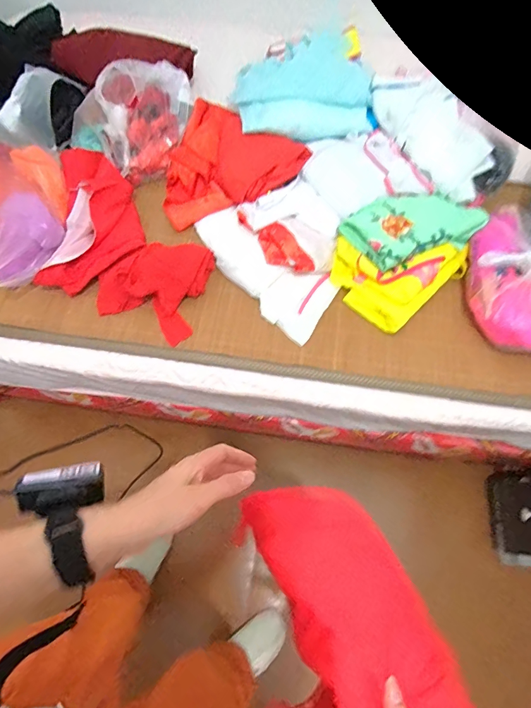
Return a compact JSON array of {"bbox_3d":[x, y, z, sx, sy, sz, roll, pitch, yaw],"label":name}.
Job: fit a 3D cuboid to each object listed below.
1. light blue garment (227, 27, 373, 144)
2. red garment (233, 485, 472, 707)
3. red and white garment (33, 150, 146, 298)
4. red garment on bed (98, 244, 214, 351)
[{"bbox_3d":[0.089,-0.685,0.995,0.349,0.052,0.333,0,67,1],"label":"light blue garment"},{"bbox_3d":[0.075,0.244,0.347,0.152,0.107,0.252,-15,68,-5],"label":"red garment"},{"bbox_3d":[-0.367,-0.289,0.881,0.194,0.102,0.327,7,68,4],"label":"red and white garment"},{"bbox_3d":[-0.241,-0.145,0.841,0.213,0.082,0.196,15,68,7],"label":"red garment on bed"}]

